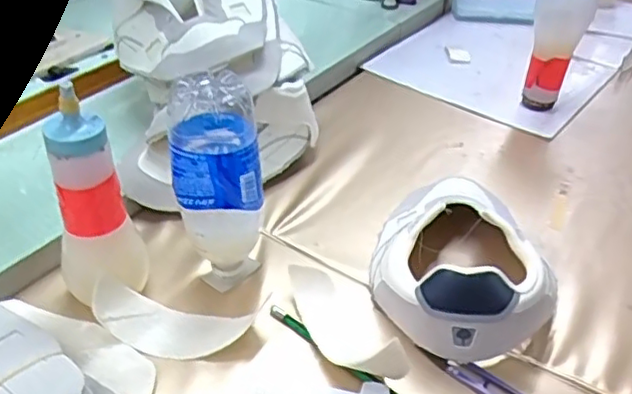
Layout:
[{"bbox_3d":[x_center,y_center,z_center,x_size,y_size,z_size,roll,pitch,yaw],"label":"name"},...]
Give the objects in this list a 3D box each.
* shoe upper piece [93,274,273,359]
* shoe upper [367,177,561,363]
[{"bbox_3d":[-0.119,0.106,0.535,0.134,0.034,0.048,14,37,-8],"label":"shoe upper piece"},{"bbox_3d":[0.141,0.039,0.588,0.165,0.079,0.229,12,39,11],"label":"shoe upper"}]

